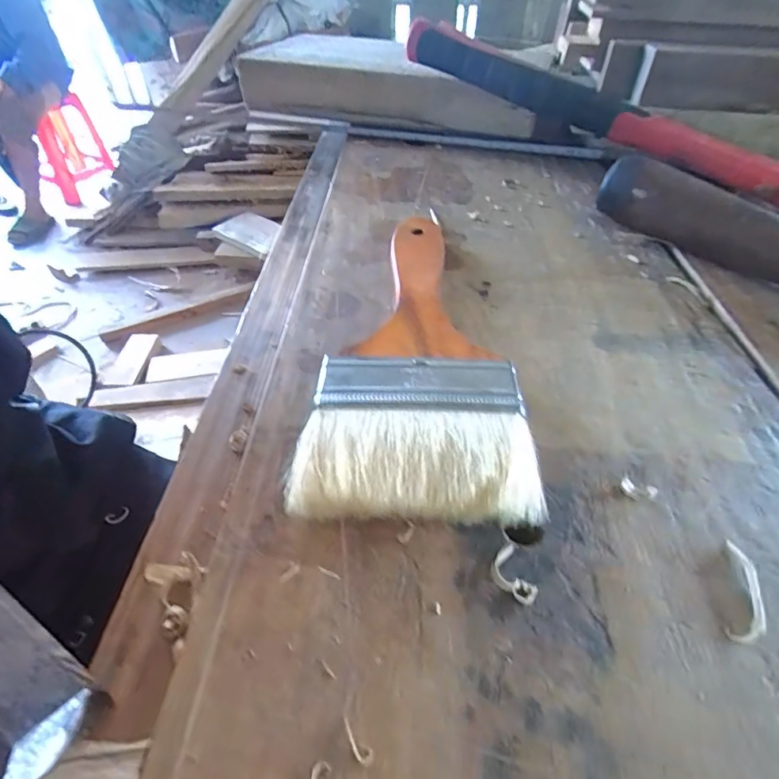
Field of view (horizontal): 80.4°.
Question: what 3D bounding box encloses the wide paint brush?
[{"bbox_3d":[0.009,-0.024,0.196,0.075,0.015,0.170,1,46,0],"label":"wide paint brush"}]

